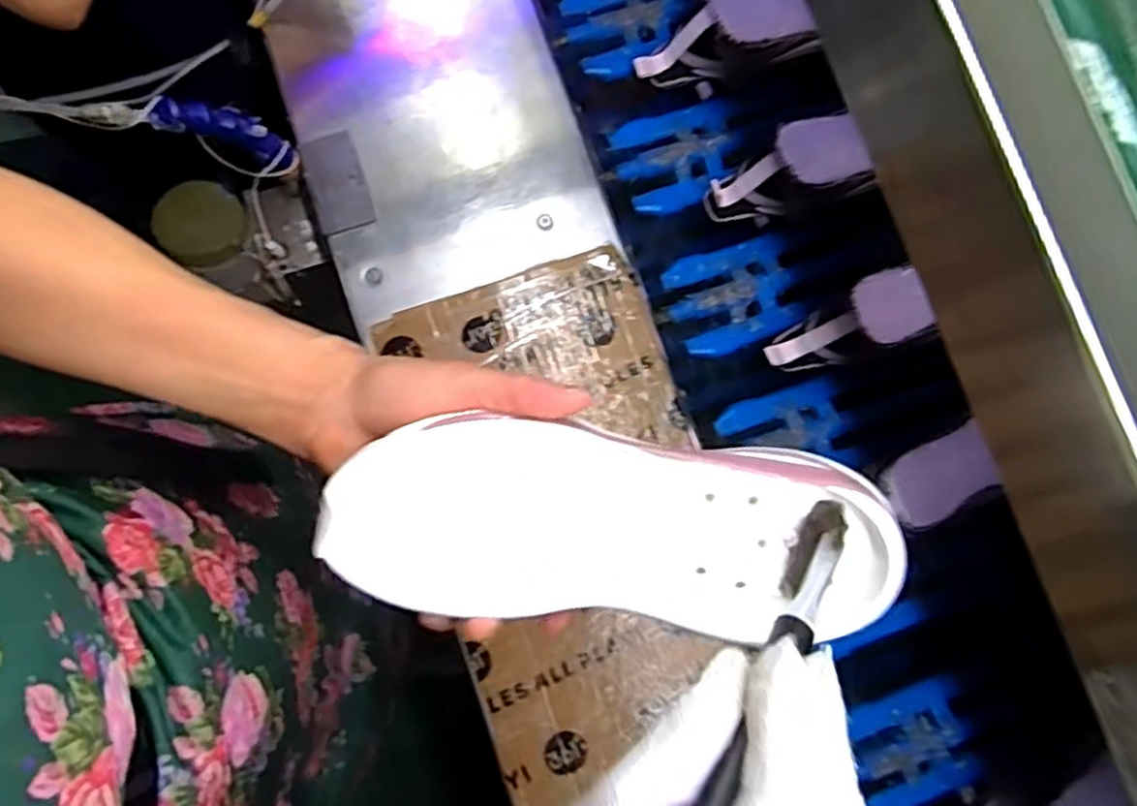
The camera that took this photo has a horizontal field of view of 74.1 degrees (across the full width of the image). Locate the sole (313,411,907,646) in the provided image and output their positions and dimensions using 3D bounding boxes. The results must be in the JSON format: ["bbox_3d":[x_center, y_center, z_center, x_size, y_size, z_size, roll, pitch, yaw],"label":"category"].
[{"bbox_3d":[0.015,0.052,0.313,0.227,0.035,0.079,4,79,4],"label":"sole"}]

